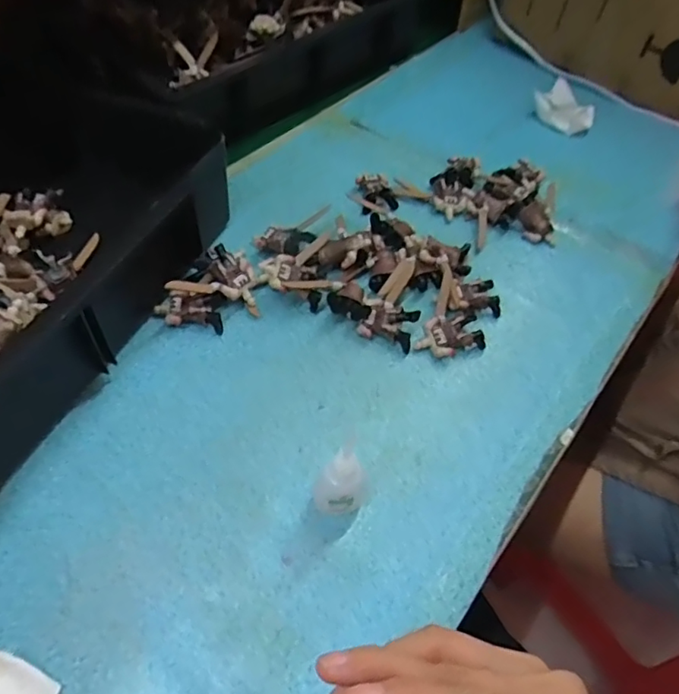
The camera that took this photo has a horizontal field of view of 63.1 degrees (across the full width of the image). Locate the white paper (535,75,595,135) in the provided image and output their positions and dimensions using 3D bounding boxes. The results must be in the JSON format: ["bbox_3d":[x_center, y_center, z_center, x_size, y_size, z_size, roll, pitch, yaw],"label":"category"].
[{"bbox_3d":[0.276,-0.301,0.692,0.054,0.025,0.090,-11,56,-13],"label":"white paper"}]

